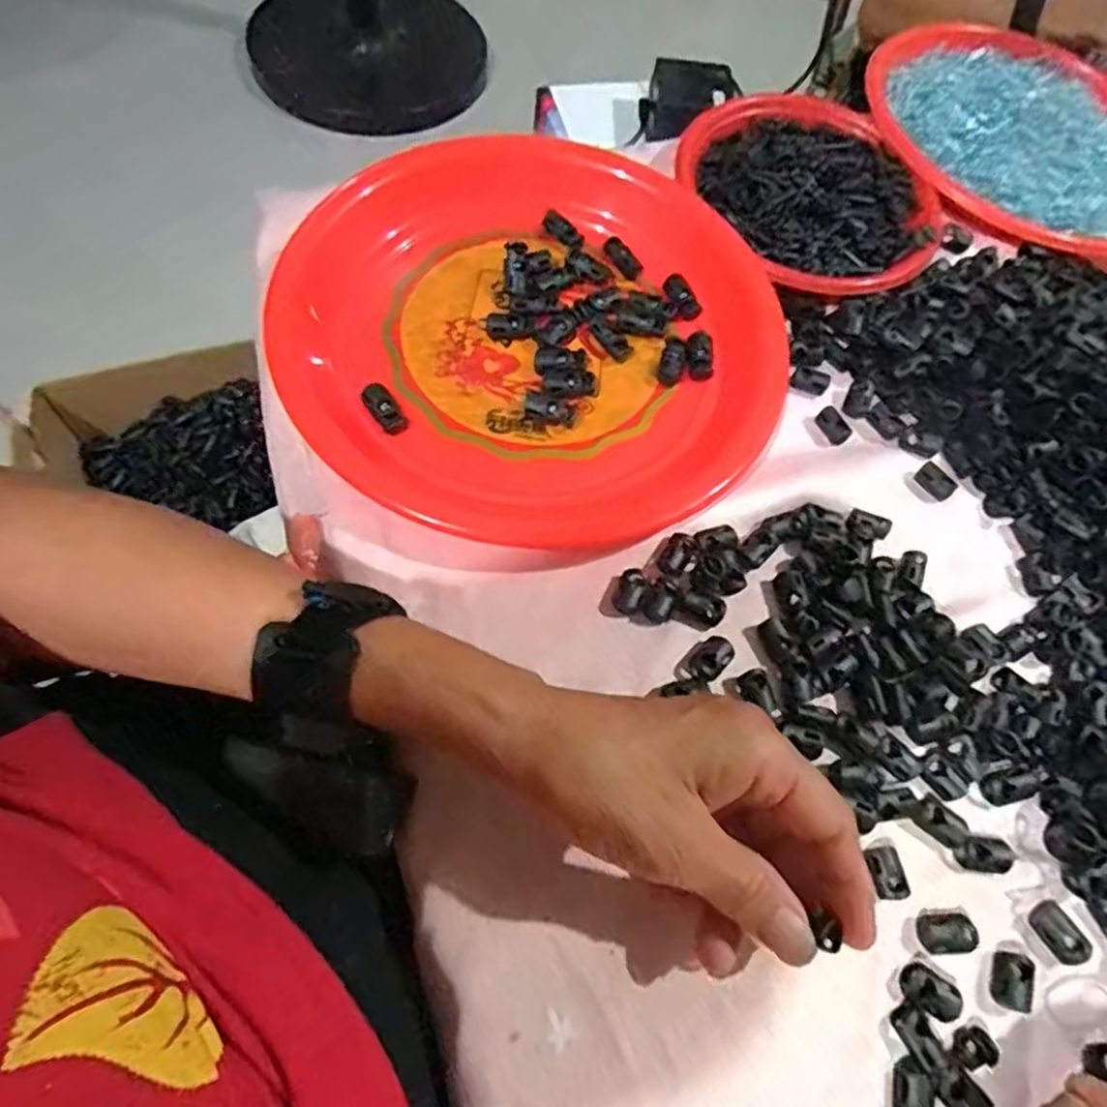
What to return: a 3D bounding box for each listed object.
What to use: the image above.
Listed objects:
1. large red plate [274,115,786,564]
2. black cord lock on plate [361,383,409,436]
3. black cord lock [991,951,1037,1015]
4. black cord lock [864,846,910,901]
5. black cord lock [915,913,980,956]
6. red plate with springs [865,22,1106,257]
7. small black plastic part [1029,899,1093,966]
[{"bbox_3d":[-0.006,-0.121,0.365,0.243,0.034,0.251,0,67,-1],"label":"large red plate"},{"bbox_3d":[-0.083,-0.072,0.344,0.014,0.009,0.028,-31,71,-13],"label":"black cord lock on plate"},{"bbox_3d":[0.181,0.168,0.274,0.013,0.007,0.020,19,68,7],"label":"black cord lock"},{"bbox_3d":[0.136,0.131,0.287,0.013,0.010,0.020,-9,68,-4],"label":"black cord lock"},{"bbox_3d":[0.157,0.152,0.279,0.020,0.009,0.014,-5,67,-3],"label":"black cord lock"},{"bbox_3d":[0.328,-0.291,0.481,0.222,0.033,0.203,0,67,-1],"label":"red plate with springs"},{"bbox_3d":[0.205,0.153,0.282,0.016,0.006,0.022,-30,71,-12],"label":"small black plastic part"}]

